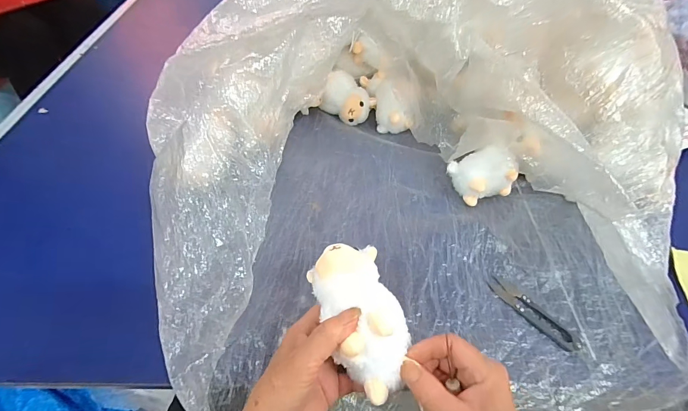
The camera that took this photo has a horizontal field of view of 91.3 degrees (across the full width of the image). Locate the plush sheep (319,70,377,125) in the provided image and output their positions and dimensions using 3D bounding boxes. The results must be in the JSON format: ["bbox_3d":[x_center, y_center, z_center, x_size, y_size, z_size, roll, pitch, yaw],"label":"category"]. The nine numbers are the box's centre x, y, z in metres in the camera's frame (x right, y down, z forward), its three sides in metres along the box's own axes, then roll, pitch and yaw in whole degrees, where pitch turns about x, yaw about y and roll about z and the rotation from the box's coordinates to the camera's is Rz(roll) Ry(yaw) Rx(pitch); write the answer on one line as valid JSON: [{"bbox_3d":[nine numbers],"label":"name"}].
[{"bbox_3d":[0.006,-0.171,0.545,0.080,0.053,0.064,31,56,19],"label":"plush sheep"}]

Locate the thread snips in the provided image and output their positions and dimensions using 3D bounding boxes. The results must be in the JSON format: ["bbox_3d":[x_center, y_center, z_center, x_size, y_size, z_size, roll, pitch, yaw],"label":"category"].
[{"bbox_3d":[0.206,0.117,0.368,0.025,0.007,0.100,-35,62,-27],"label":"thread snips"}]

